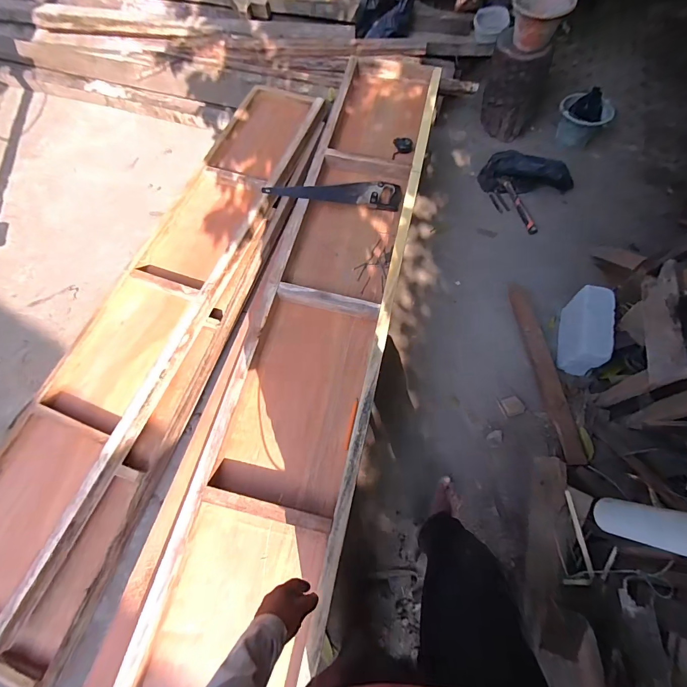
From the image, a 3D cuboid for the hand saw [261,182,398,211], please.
[{"bbox_3d":[-0.016,-0.567,1.295,0.453,0.032,0.143,5,67,7],"label":"hand saw"}]

